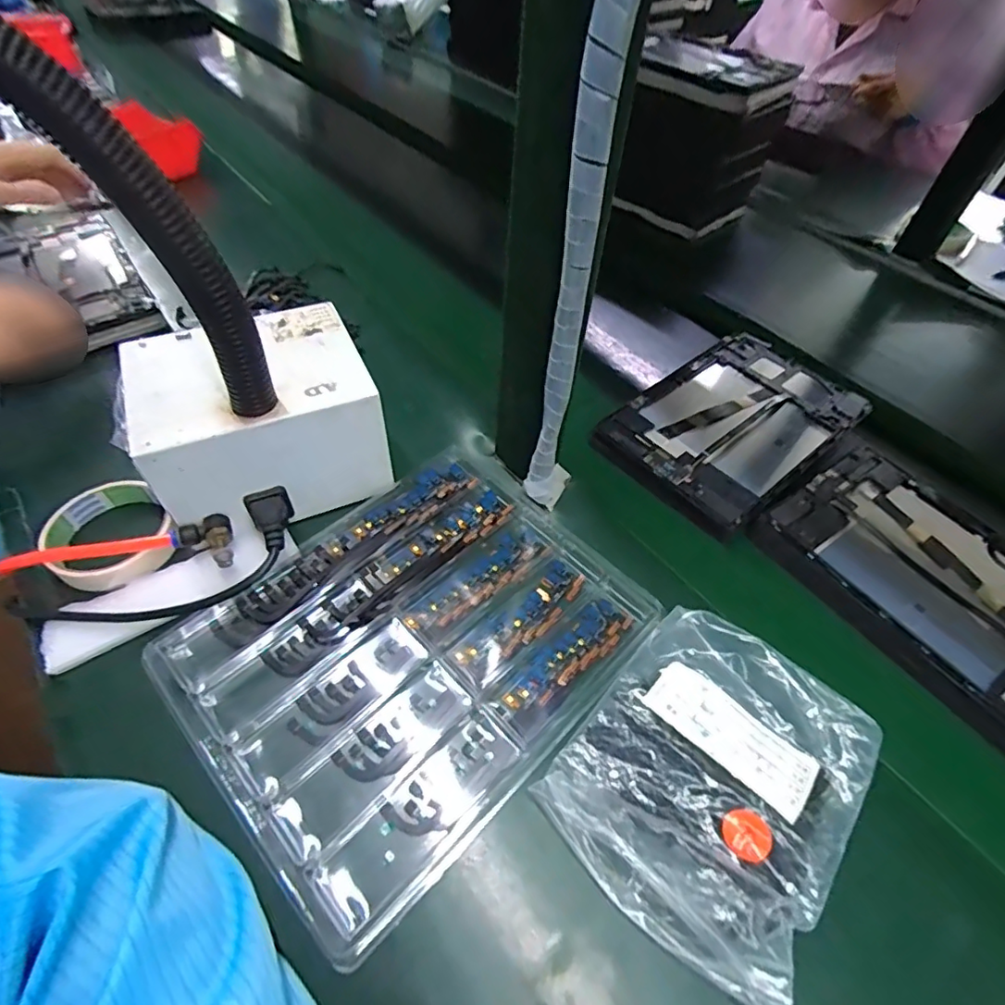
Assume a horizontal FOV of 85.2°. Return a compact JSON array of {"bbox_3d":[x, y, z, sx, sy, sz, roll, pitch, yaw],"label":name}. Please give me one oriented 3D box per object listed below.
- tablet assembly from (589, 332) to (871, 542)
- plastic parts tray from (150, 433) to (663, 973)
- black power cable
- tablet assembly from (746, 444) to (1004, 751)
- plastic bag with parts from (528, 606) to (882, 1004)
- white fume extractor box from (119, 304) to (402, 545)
[{"bbox_3d":[0.215,-0.080,0.507,0.242,0.020,0.152,-34,62,-24],"label":"tablet assembly"},{"bbox_3d":[-0.054,0.087,0.367,0.216,0.022,0.274,39,62,24],"label":"plastic parts tray"},{"bbox_3d":[-0.227,0.050,0.363,0.183,0.032,0.061,-22,57,-17],"label":"black power cable"},{"bbox_3d":[0.329,0.060,0.402,0.160,0.013,0.235,-29,60,-21],"label":"tablet assembly"},{"bbox_3d":[0.122,0.151,0.309,0.140,0.030,0.169,36,61,22],"label":"plastic bag with parts"},{"bbox_3d":[-0.183,-0.065,0.412,0.163,0.096,0.133,-20,57,-16],"label":"white fume extractor box"}]

